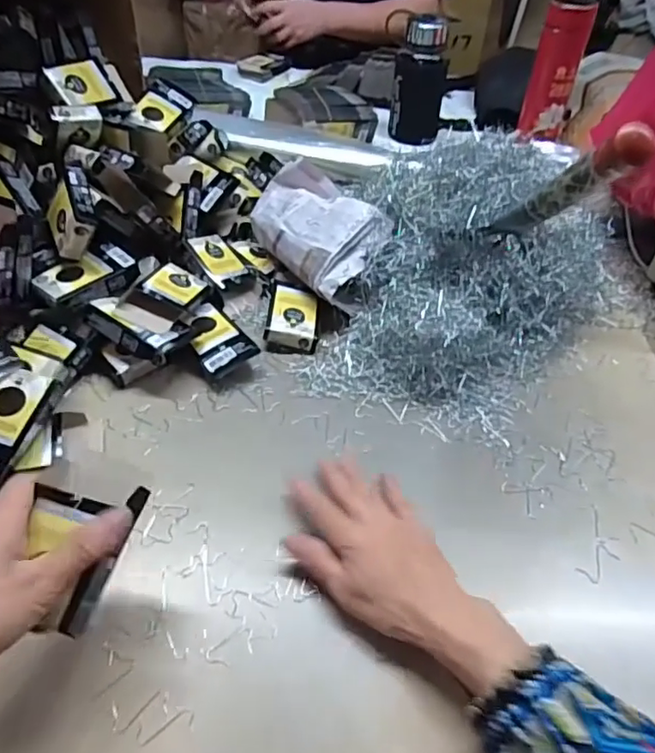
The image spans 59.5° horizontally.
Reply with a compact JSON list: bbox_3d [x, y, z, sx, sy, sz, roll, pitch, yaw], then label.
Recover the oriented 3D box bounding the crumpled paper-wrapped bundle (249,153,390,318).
[{"bbox_3d":[-0.005,-0.161,0.624,0.115,0.050,0.176,-37,66,-12],"label":"crumpled paper-wrapped bundle"}]

